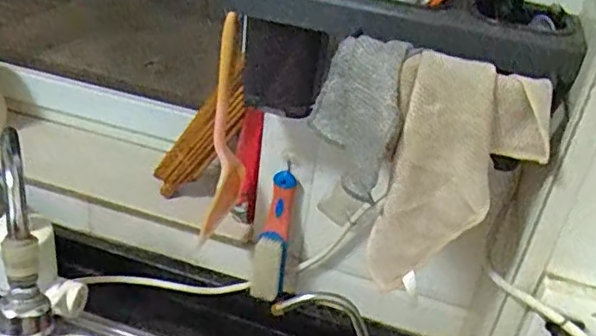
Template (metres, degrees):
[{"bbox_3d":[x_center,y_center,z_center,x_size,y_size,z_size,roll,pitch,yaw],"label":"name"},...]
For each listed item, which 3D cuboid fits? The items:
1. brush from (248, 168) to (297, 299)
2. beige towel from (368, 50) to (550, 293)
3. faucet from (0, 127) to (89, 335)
[{"bbox_3d":[-0.028,0.081,0.735,0.039,0.156,0.029,12,6,7],"label":"brush"},{"bbox_3d":[0.121,0.007,0.493,0.104,0.175,0.050,6,31,-3],"label":"beige towel"},{"bbox_3d":[-0.256,0.101,0.613,0.050,0.255,0.177,1,31,-11],"label":"faucet"}]

